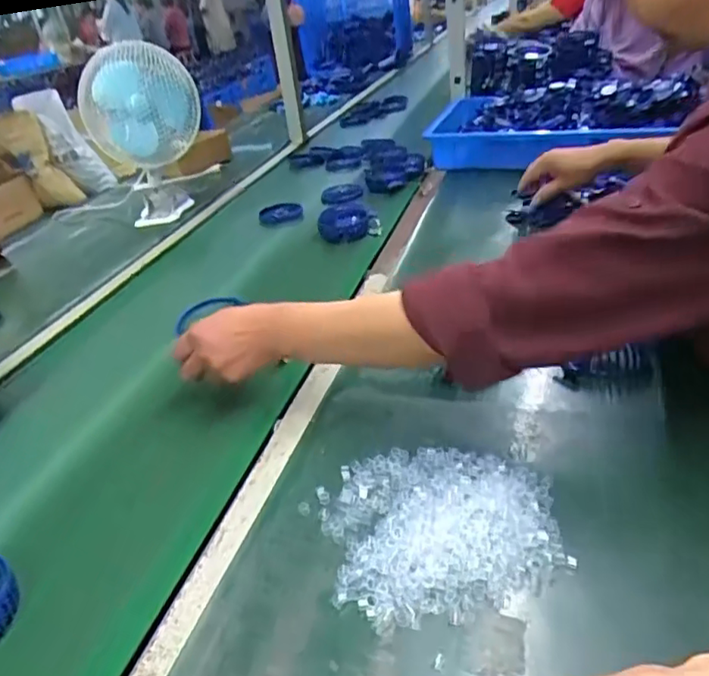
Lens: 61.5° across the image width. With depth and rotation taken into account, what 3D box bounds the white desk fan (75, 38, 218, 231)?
[{"bbox_3d":[-0.399,-0.383,1.173,0.217,0.335,0.150,-18,32,-18],"label":"white desk fan"}]

